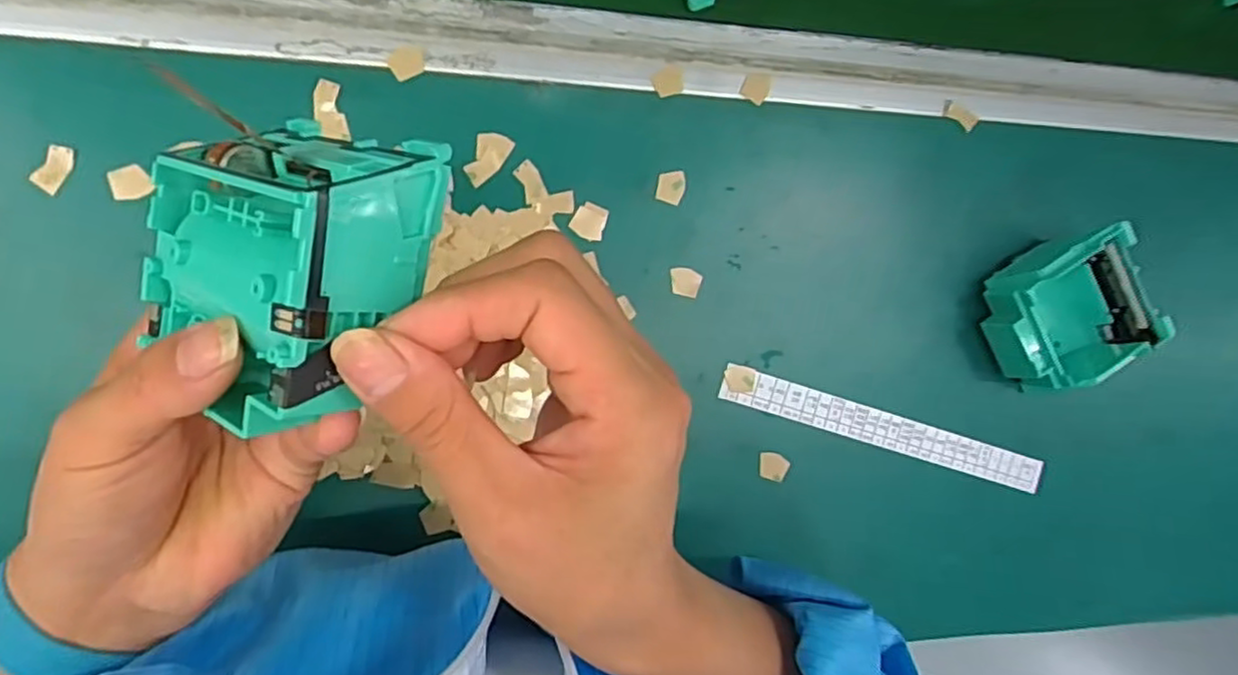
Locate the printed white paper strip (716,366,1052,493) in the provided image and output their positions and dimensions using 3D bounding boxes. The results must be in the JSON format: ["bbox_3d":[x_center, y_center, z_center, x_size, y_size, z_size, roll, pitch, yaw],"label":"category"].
[{"bbox_3d":[0.151,0.053,0.401,0.199,0.006,0.021,17,93,-12],"label":"printed white paper strip"}]

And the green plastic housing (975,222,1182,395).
[{"bbox_3d":[0.248,-0.015,0.390,0.079,0.034,0.070,-31,98,-5],"label":"green plastic housing"}]

